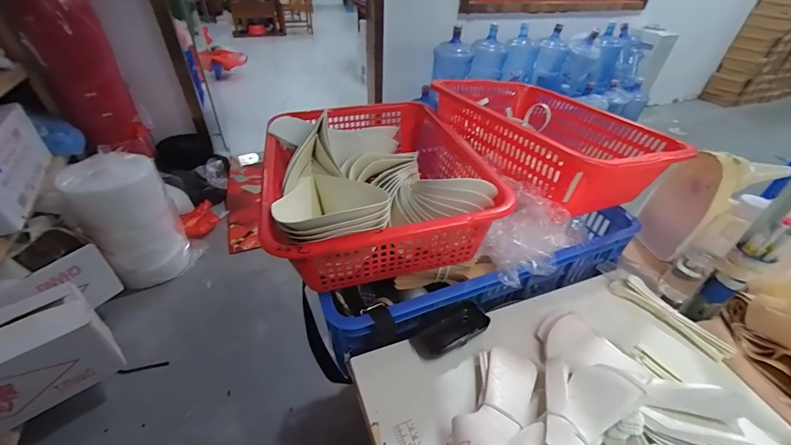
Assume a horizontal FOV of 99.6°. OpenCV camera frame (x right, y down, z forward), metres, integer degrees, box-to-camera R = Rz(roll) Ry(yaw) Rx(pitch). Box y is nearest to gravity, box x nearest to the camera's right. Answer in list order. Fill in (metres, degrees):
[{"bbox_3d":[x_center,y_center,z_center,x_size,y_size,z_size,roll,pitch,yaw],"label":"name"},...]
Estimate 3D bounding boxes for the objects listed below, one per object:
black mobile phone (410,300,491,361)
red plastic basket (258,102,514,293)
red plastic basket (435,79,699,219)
[{"bbox_3d":[0.082,0.160,0.490,0.112,0.023,0.048,-22,44,-26],"label":"black mobile phone"},{"bbox_3d":[-0.033,-0.083,0.562,0.340,0.123,0.403,-10,40,-14],"label":"red plastic basket"},{"bbox_3d":[0.302,-0.174,0.682,0.352,0.134,0.418,-17,42,-22],"label":"red plastic basket"}]

